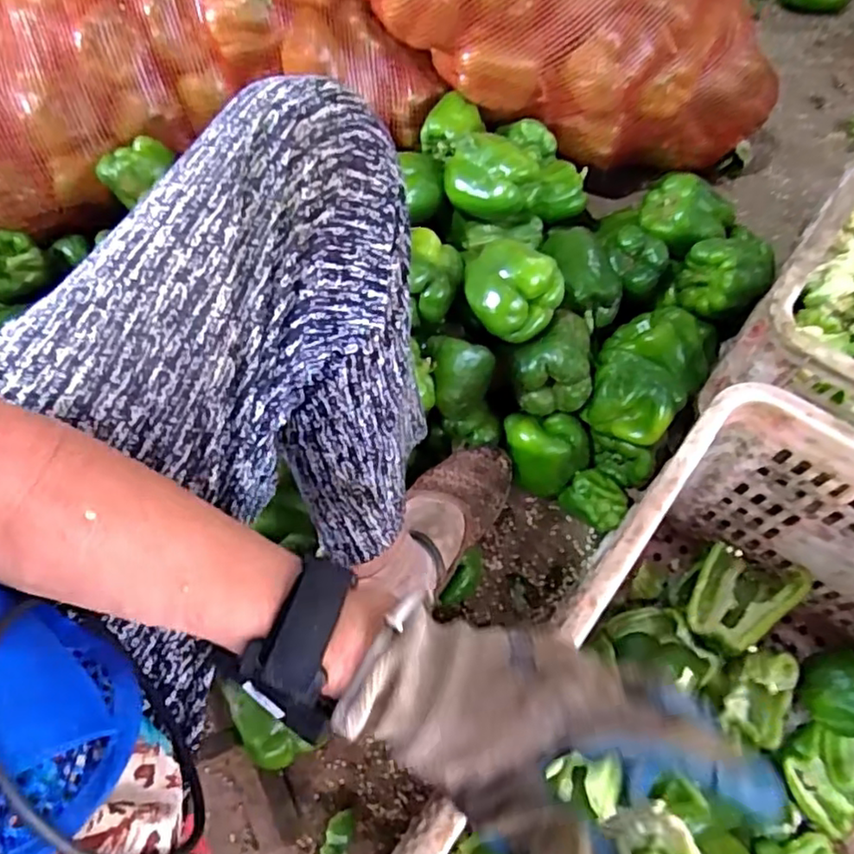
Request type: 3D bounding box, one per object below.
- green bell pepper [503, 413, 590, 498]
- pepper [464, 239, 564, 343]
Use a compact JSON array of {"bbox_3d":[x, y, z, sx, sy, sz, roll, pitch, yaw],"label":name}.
[{"bbox_3d":[0.130,0.030,0.704,0.093,0.064,0.068,3,64,5],"label":"green bell pepper"},{"bbox_3d":[0.085,-0.130,0.653,0.095,0.081,0.085,8,64,7],"label":"pepper"}]

